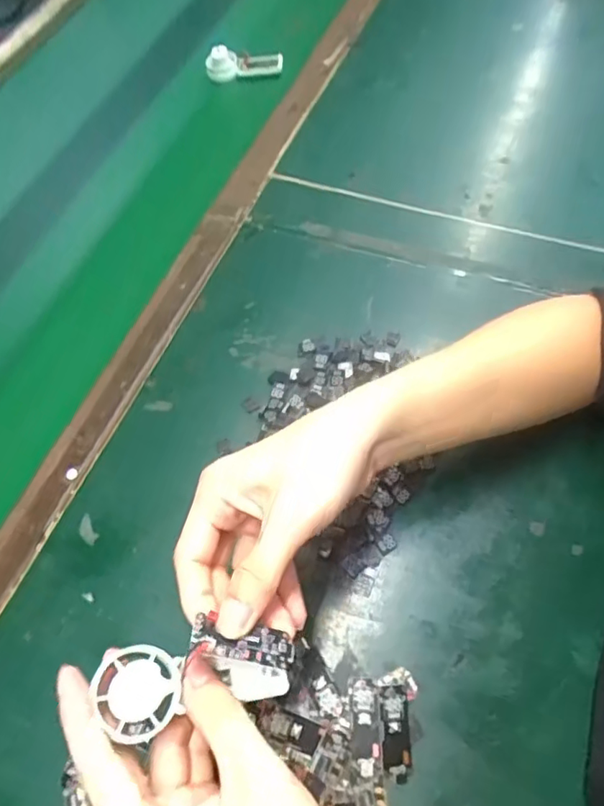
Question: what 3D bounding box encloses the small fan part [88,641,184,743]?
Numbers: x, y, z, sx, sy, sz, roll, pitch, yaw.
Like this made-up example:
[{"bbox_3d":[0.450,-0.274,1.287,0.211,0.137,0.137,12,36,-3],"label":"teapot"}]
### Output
[{"bbox_3d":[-0.076,0.132,0.259,0.039,0.005,0.038,43,46,15],"label":"small fan part"}]

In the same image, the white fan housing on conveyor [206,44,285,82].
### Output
[{"bbox_3d":[-0.070,-0.411,0.664,0.091,0.031,0.021,-7,61,1],"label":"white fan housing on conveyor"}]

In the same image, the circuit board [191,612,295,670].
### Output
[{"bbox_3d":[-0.027,0.114,0.263,0.050,0.004,0.016,20,43,-14],"label":"circuit board"}]

